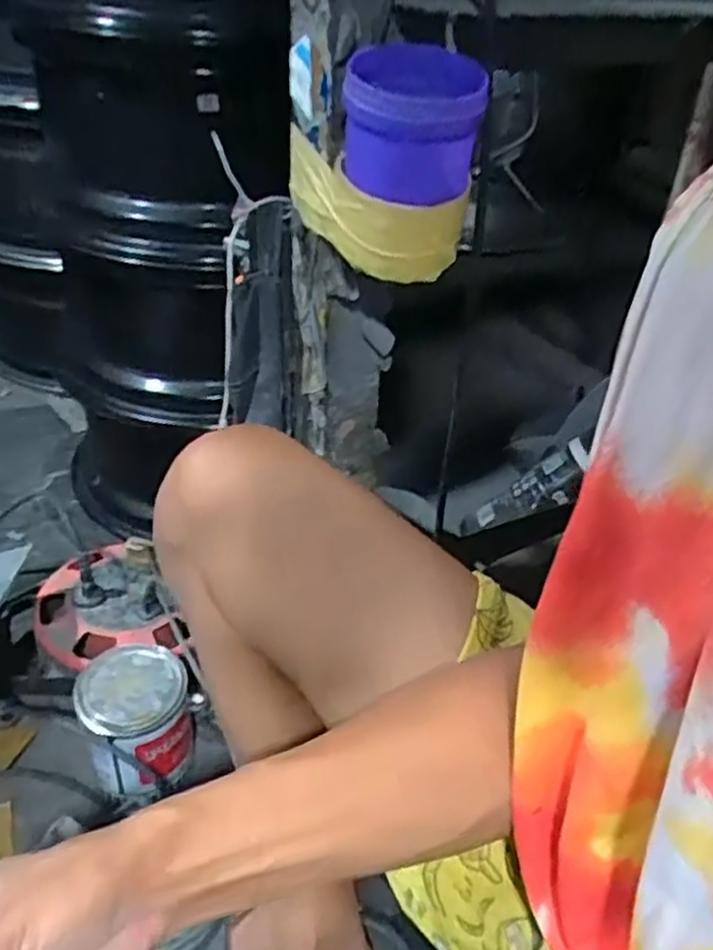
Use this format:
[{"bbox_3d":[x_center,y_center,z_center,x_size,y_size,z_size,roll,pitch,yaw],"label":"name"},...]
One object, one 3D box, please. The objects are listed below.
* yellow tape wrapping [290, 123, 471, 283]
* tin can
[{"bbox_3d":[0.007,-0.170,0.484,0.069,0.053,0.124,-14,40,-24],"label":"yellow tape wrapping"},{"bbox_3d":[-0.217,0.243,0.754,0.098,0.101,0.103,-13,40,-24],"label":"tin can"}]

